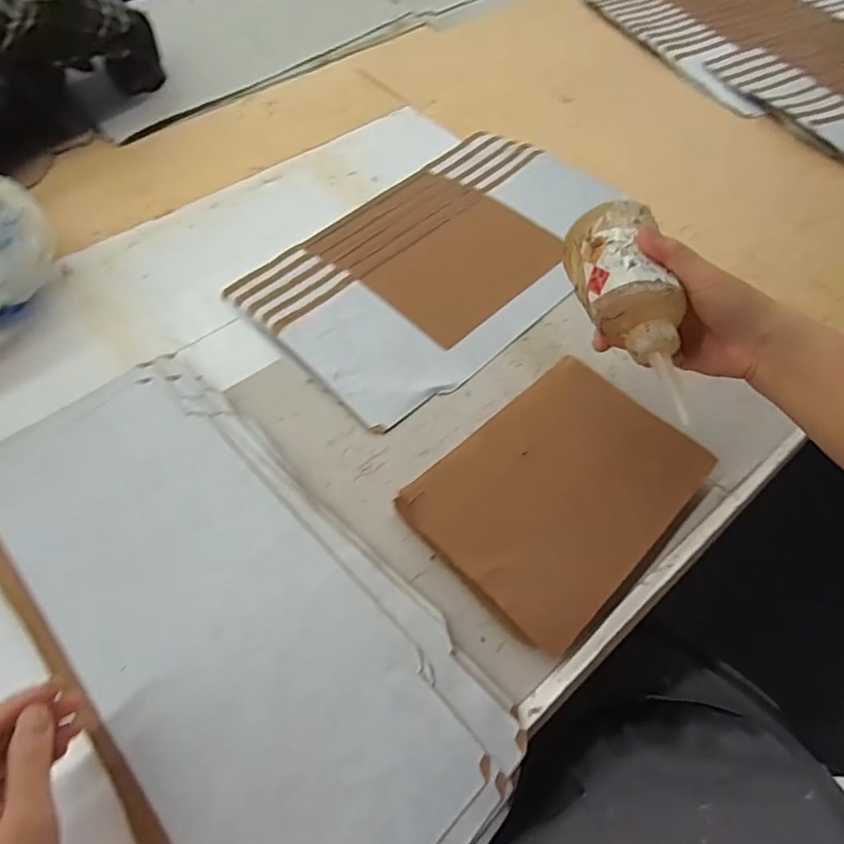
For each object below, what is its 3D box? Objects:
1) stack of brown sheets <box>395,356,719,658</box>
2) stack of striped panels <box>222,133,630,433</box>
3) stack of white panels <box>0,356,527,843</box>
[{"bbox_3d":[0.107,0.051,0.396,0.207,0.014,0.152,-39,67,-18],"label":"stack of brown sheets"},{"bbox_3d":[0.025,-0.187,0.544,0.403,0.011,0.257,-40,68,-18],"label":"stack of striped panels"},{"bbox_3d":[-0.154,0.129,0.363,0.213,0.020,0.448,-41,67,-18],"label":"stack of white panels"}]

